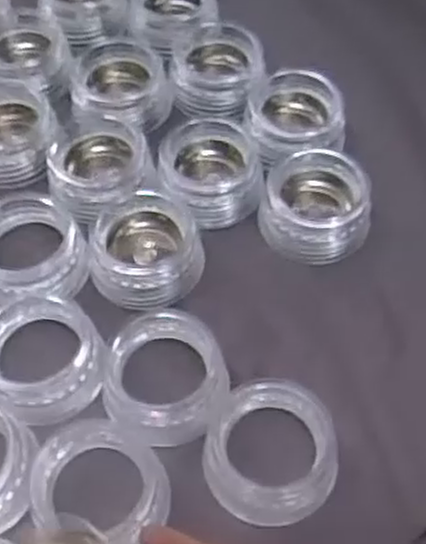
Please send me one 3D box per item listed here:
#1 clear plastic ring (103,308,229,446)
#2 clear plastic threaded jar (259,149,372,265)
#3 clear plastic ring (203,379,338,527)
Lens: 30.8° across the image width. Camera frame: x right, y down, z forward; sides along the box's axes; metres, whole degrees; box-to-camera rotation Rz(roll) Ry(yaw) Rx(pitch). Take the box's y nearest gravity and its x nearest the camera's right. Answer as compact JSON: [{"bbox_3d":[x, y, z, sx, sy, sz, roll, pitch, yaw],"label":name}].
[{"bbox_3d":[-0.024,0.053,0.395,0.062,0.029,0.069,3,59,1],"label":"clear plastic ring"},{"bbox_3d":[0.060,-0.040,0.451,0.060,0.030,0.060,6,59,3],"label":"clear plastic threaded jar"},{"bbox_3d":[0.028,0.086,0.376,0.063,0.024,0.068,0,59,0],"label":"clear plastic ring"}]

